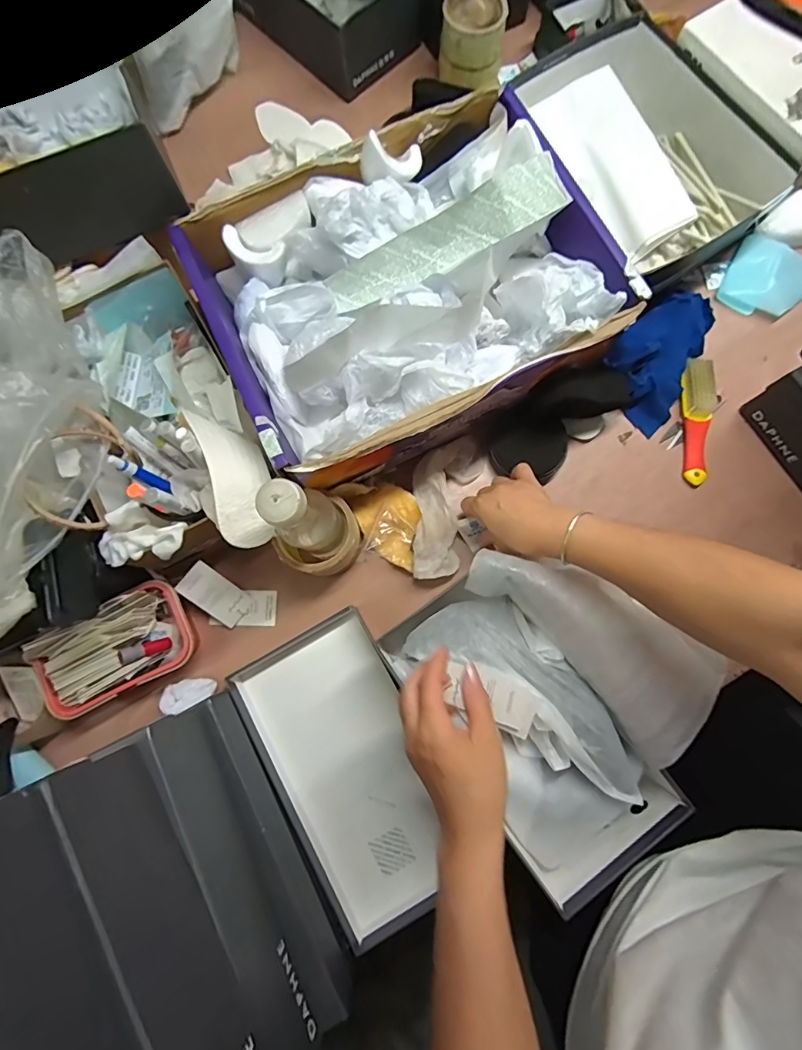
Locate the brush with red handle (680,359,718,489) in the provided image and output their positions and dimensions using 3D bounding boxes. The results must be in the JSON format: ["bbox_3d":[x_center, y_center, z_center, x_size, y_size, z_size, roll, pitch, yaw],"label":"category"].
[{"bbox_3d":[0.369,-0.131,0.574,0.037,0.022,0.157,4,80,2],"label":"brush with red handle"}]

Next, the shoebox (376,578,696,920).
[{"bbox_3d":[0.121,0.202,0.470,0.158,0.093,0.306,-40,78,-6],"label":"shoebox"}]

